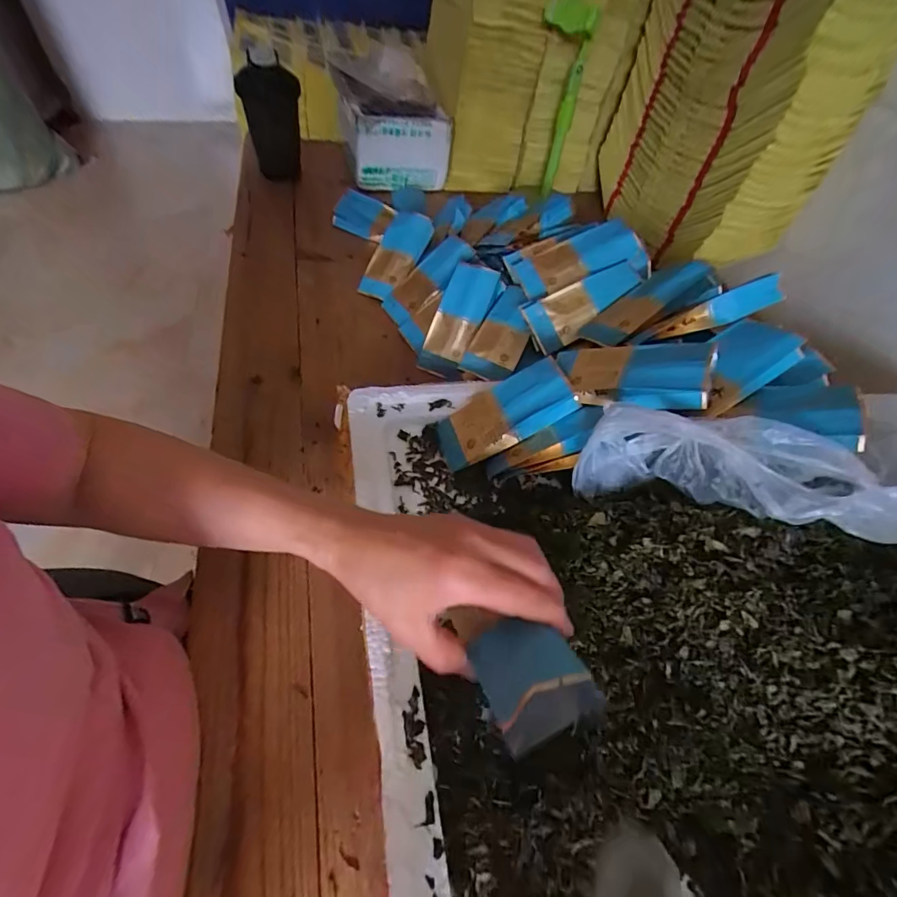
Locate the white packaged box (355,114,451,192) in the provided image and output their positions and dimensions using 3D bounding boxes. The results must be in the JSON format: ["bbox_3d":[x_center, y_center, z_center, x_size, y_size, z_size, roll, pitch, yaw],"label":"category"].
[{"bbox_3d":[-0.072,-0.455,0.726,0.143,0.105,0.040,1,52,-5],"label":"white packaged box"}]

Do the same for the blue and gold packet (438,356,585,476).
[{"bbox_3d":[0.048,-0.029,0.418,0.123,0.023,0.060,-29,52,18],"label":"blue and gold packet"}]

